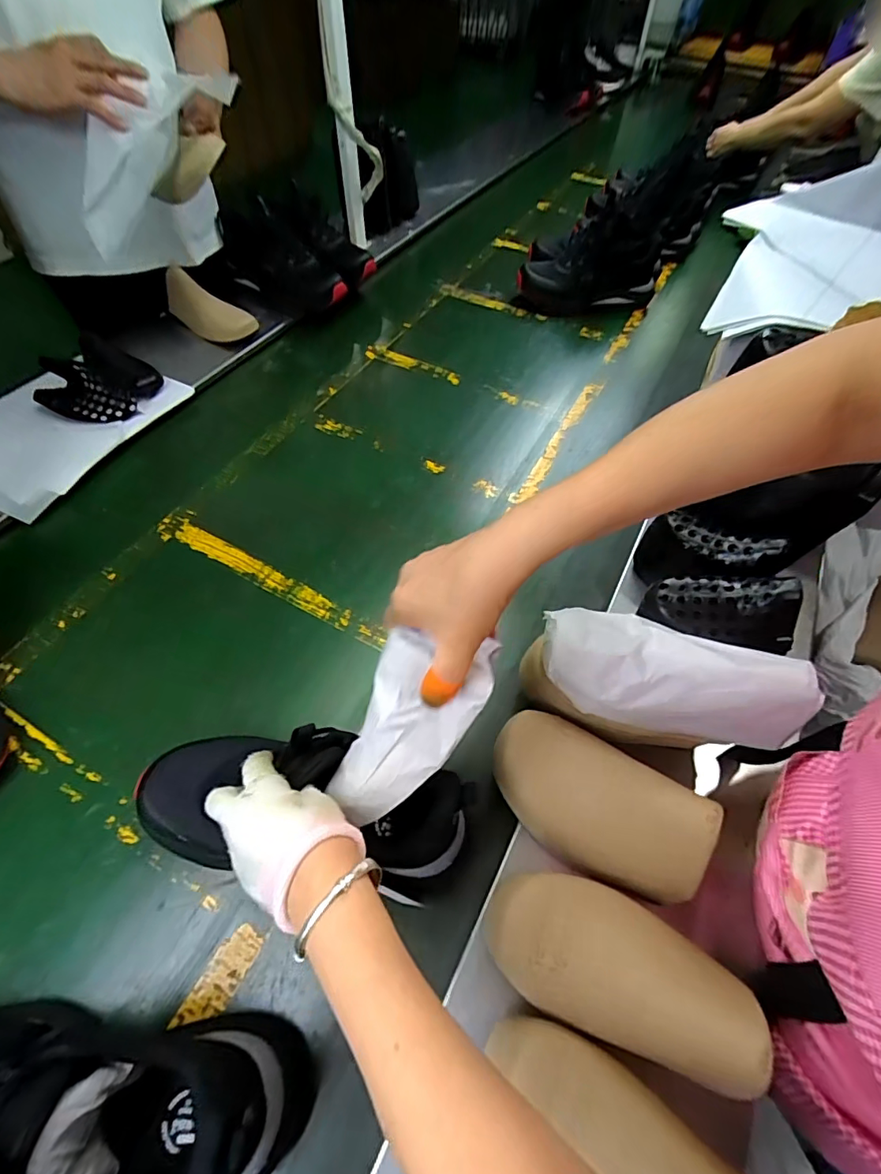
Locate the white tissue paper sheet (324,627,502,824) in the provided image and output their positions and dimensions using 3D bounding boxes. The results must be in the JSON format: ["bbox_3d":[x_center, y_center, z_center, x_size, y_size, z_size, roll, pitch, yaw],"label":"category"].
[{"bbox_3d":[-0.023,0.104,0.348,0.075,0.152,0.018,24,13,2],"label":"white tissue paper sheet"}]

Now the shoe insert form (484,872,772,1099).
[{"bbox_3d":[0.131,0.276,0.370,0.189,0.052,0.100,6,45,26],"label":"shoe insert form"}]

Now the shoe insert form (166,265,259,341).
[{"bbox_3d":[-0.459,-0.556,0.995,0.202,0.093,0.054,26,58,0],"label":"shoe insert form"}]

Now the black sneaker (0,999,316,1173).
[{"bbox_3d":[-0.248,0.351,0.325,0.290,0.138,0.093,2,55,1],"label":"black sneaker"}]

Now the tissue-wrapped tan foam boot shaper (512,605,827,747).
[{"bbox_3d":[0.193,0.084,0.446,0.230,0.093,0.103,7,54,21],"label":"tissue-wrapped tan foam boot shaper"}]

